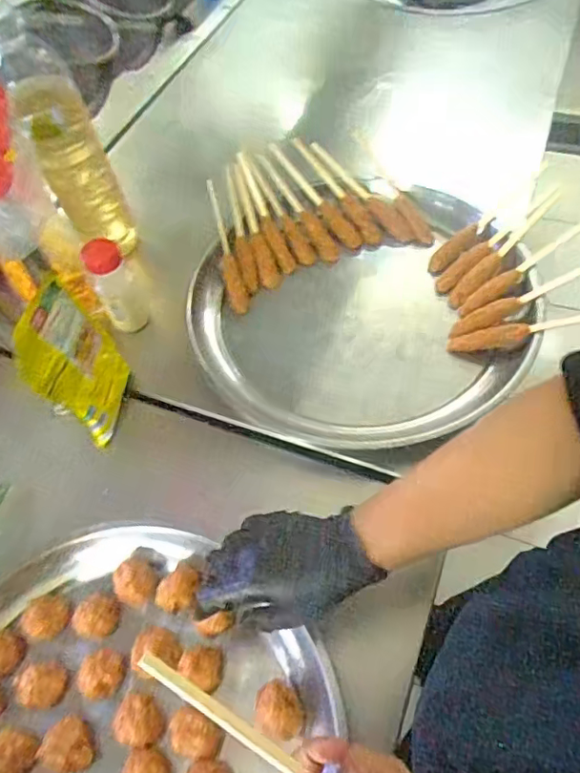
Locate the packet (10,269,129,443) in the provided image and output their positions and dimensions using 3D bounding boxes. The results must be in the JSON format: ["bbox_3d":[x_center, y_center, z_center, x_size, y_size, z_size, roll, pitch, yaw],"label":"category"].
[{"bbox_3d":[-0.235,-0.031,0.615,0.019,0.155,0.119,-13,45,26],"label":"packet"}]

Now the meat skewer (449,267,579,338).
[{"bbox_3d":[0.291,-0.110,0.660,0.206,0.019,0.027,-25,57,13],"label":"meat skewer"}]

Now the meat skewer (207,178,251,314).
[{"bbox_3d":[-0.088,-0.194,0.758,0.026,0.019,0.212,-13,72,-6],"label":"meat skewer"}]

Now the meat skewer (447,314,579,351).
[{"bbox_3d":[0.285,-0.067,0.628,0.203,0.021,0.026,-11,55,22],"label":"meat skewer"}]

